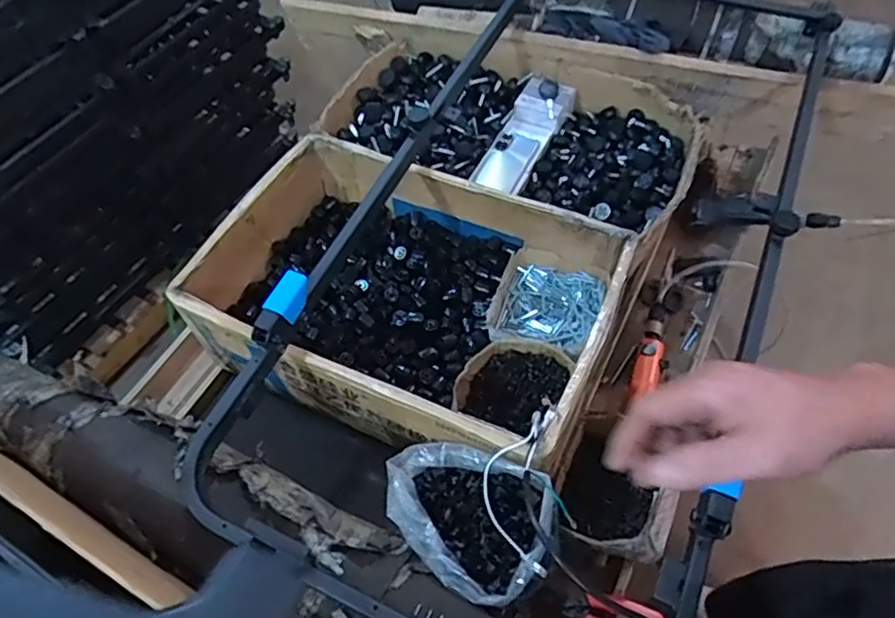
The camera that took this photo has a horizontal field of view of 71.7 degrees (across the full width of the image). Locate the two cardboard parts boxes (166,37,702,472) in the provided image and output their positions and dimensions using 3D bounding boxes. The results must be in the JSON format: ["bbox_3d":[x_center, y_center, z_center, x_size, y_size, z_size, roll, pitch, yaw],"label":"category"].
[{"bbox_3d":[0.009,-0.157,0.945,0.582,0.151,0.721,20,60,16],"label":"two cardboard parts boxes"}]

